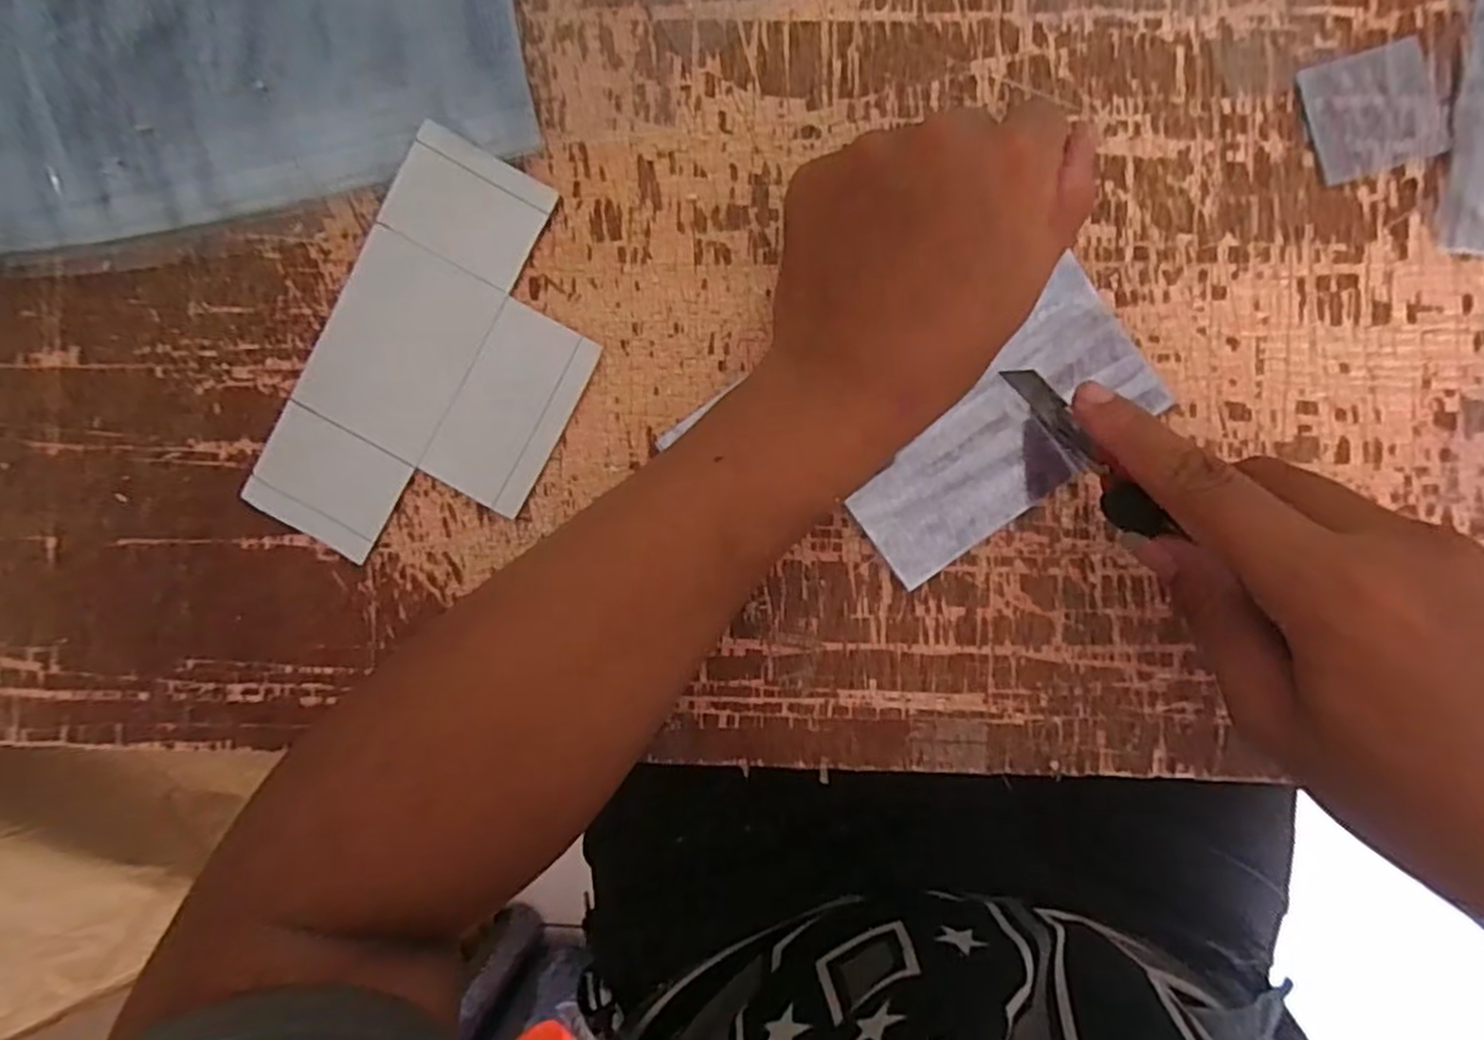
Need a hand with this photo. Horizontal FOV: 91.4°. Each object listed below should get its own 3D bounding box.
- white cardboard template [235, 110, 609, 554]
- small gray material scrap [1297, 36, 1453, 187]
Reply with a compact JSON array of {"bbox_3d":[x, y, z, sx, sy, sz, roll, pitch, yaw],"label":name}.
[{"bbox_3d":[-0.119,-0.060,0.292,0.102,0.005,0.166,28,91,2],"label":"white cardboard template"},{"bbox_3d":[0.240,-0.156,0.276,0.046,0.004,0.045,-16,89,5],"label":"small gray material scrap"}]

